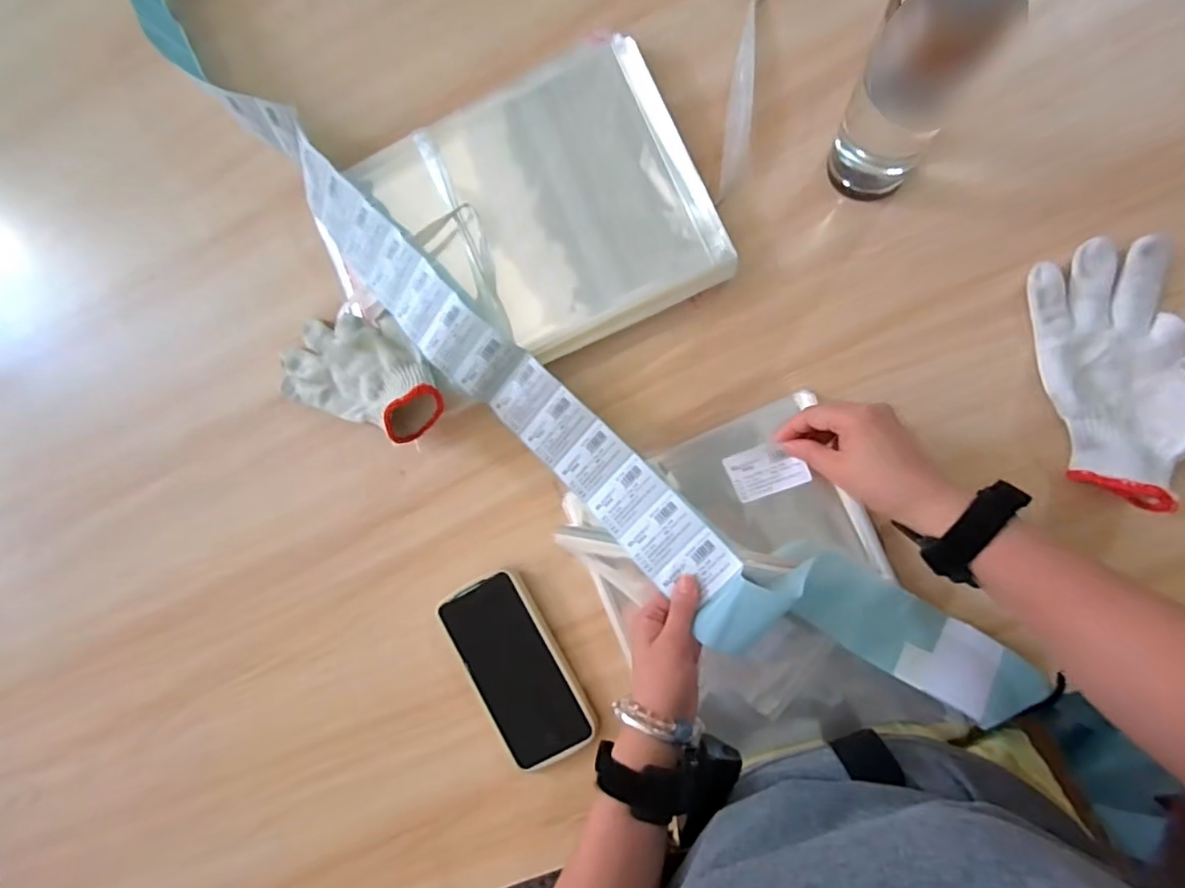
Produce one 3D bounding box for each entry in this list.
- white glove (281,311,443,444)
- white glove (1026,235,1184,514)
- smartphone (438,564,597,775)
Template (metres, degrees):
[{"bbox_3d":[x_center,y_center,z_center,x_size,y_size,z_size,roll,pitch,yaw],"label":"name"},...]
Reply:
[{"bbox_3d":[-0.213,-0.068,0.520,0.181,0.066,0.099,20,92,10],"label":"white glove"},{"bbox_3d":[0.381,-0.052,0.410,0.089,0.037,0.188,-5,88,10],"label":"white glove"},{"bbox_3d":[-0.065,0.196,0.493,0.080,0.015,0.166,-30,83,9],"label":"smartphone"}]

